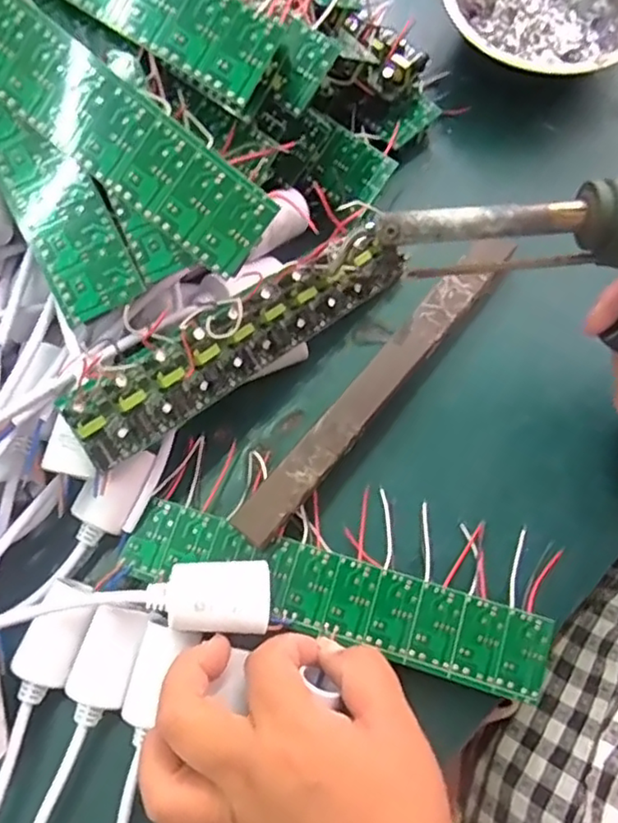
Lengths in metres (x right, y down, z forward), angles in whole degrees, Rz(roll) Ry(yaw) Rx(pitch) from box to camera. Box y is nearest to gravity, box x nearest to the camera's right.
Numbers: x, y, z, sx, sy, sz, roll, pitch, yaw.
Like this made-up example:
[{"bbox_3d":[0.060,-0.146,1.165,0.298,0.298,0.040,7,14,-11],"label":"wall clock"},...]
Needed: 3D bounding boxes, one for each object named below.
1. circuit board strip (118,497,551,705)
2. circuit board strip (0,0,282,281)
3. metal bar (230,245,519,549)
[{"bbox_3d":[0.012,0.087,0.301,0.200,0.004,0.039,17,74,6],"label":"circuit board strip"},{"bbox_3d":[-0.102,-0.132,0.260,0.199,0.004,0.039,39,103,-3],"label":"circuit board strip"},{"bbox_3d":[0.039,-0.016,0.331,0.022,0.024,0.210,40,77,10],"label":"metal bar"}]

